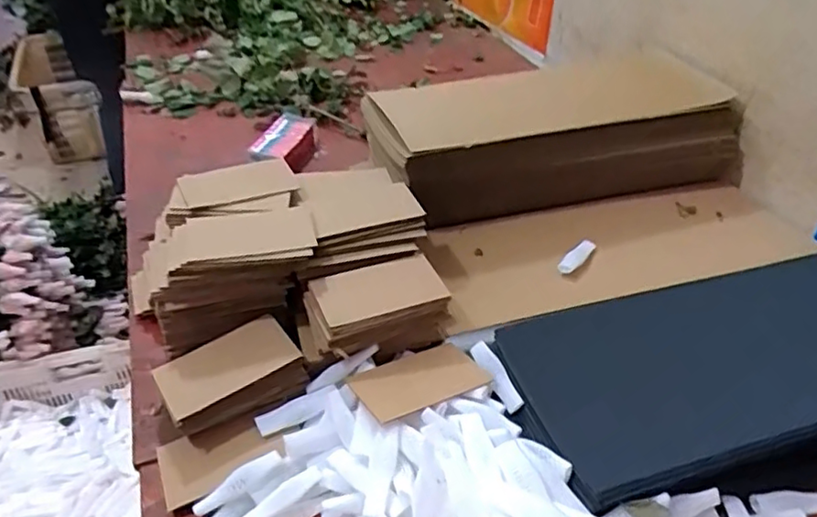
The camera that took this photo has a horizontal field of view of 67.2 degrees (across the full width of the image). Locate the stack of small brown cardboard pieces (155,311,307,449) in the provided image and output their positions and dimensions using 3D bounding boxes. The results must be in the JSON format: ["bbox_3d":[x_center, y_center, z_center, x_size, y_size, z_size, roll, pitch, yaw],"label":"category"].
[{"bbox_3d":[-0.188,0.132,0.658,0.135,0.060,0.093,-23,45,-27],"label":"stack of small brown cardboard pieces"}]

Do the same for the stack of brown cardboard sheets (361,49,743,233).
[{"bbox_3d":[0.230,-0.194,0.982,0.560,0.120,0.247,-13,41,-17],"label":"stack of brown cardboard sheets"}]

